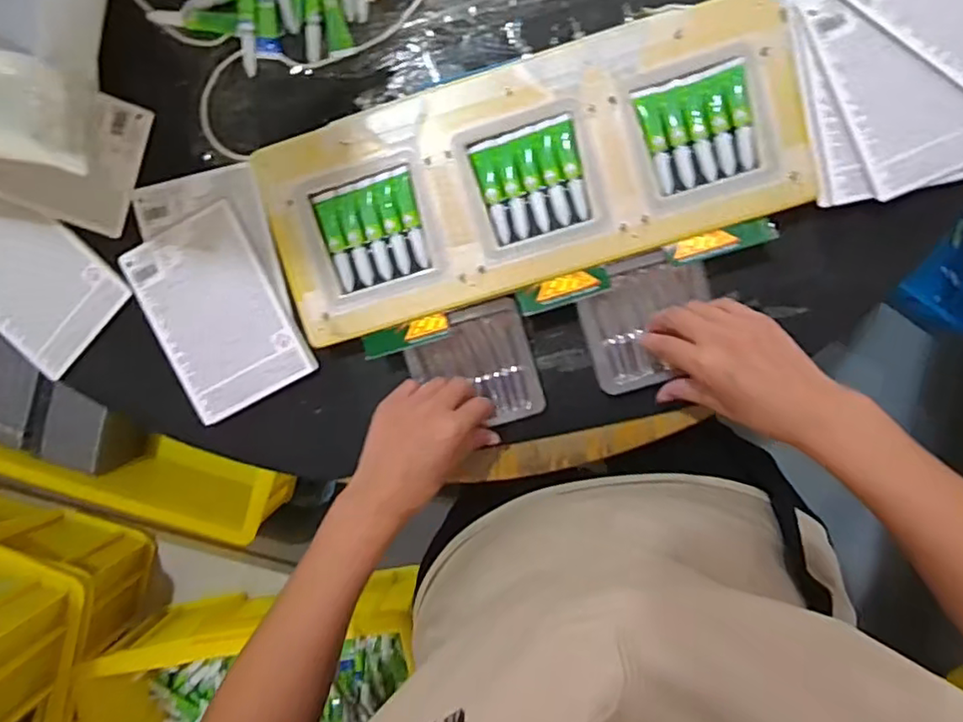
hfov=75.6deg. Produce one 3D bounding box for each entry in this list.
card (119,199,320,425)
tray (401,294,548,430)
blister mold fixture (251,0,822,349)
[{"bbox_3d":[-0.236,-0.043,0.562,0.122,0.011,0.168,-27,93,6],"label":"card"},{"bbox_3d":[-0.006,0.007,0.536,0.100,0.025,0.102,-17,93,8],"label":"tray"},{"bbox_3d":[0.040,-0.147,0.501,0.428,0.029,0.169,-16,94,5],"label":"blister mold fixture"}]

